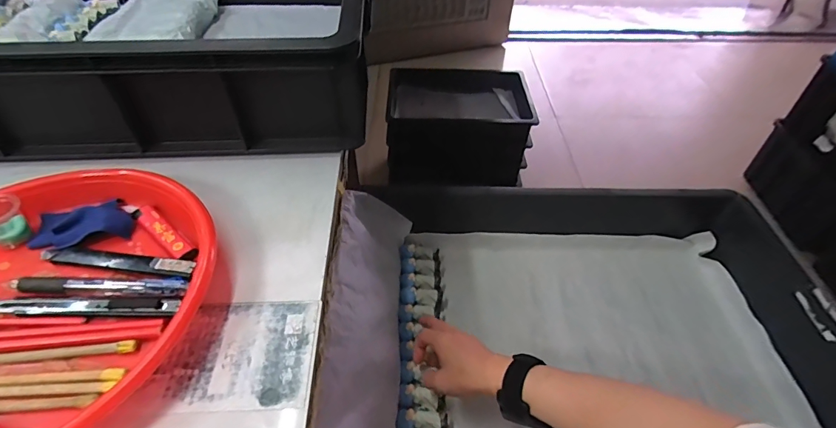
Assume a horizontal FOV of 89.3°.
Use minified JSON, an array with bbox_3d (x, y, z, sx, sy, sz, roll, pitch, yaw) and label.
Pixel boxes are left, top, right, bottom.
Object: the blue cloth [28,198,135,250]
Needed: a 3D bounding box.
[{"bbox_3d":[-0.293,0.007,0.370,0.081,0.015,0.051,-11,48,-11],"label":"blue cloth"}]

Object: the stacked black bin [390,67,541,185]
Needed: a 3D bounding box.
[{"bbox_3d":[0.124,-0.289,1.416,0.456,0.227,0.378,-5,48,-5],"label":"stacked black bin"}]

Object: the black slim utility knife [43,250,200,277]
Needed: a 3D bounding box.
[{"bbox_3d":[-0.241,0.038,0.342,0.134,0.012,0.015,7,48,6],"label":"black slim utility knife"}]

